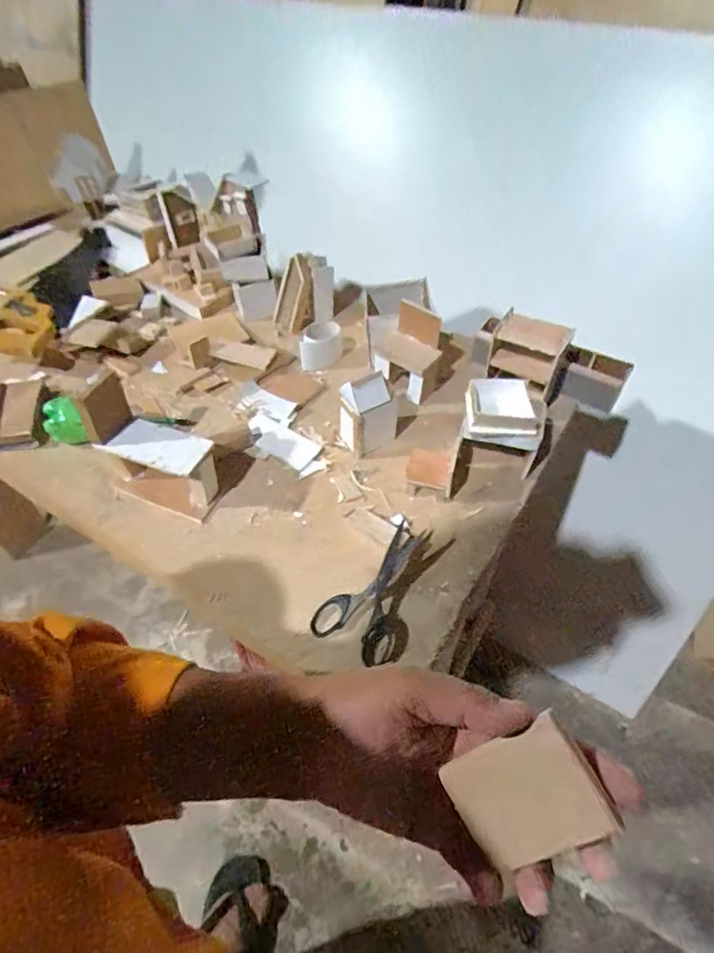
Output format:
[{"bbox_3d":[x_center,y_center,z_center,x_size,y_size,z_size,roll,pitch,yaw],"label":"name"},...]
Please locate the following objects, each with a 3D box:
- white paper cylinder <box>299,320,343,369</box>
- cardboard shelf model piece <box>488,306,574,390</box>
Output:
[{"bbox_3d":[-0.053,-0.192,0.743,0.060,0.054,0.047,-7,51,-4],"label":"white paper cylinder"},{"bbox_3d":[0.212,-0.155,0.638,0.084,0.062,0.066,29,57,23],"label":"cardboard shelf model piece"}]

